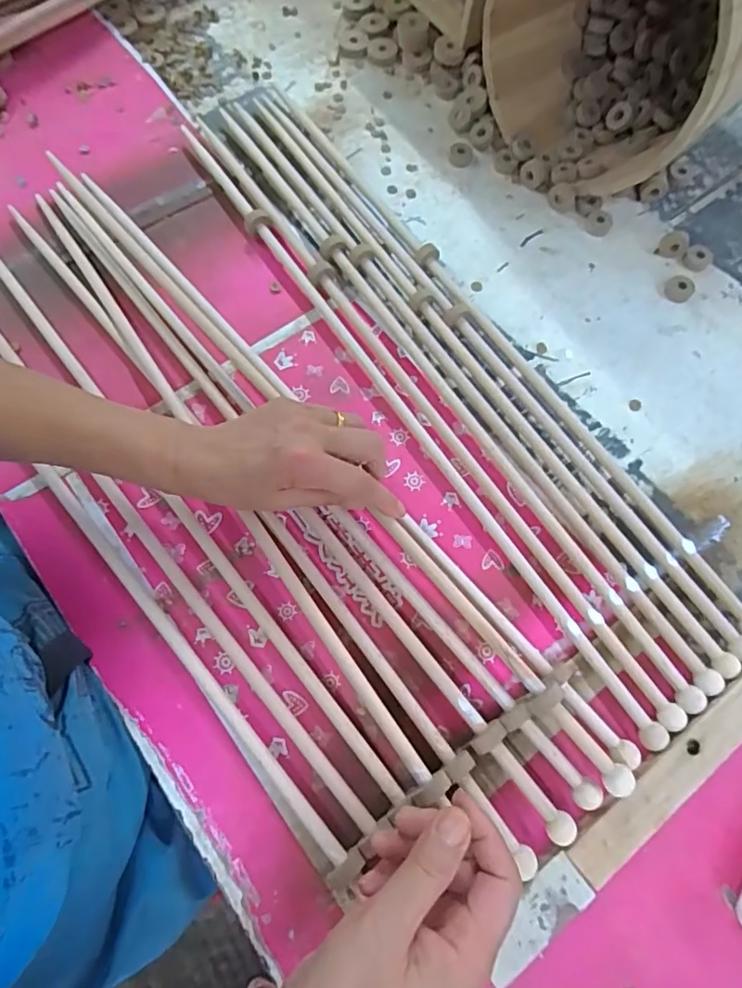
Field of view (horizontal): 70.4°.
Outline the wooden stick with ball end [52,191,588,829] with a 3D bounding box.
[{"bbox_3d":[-0.091,-0.030,0.432,0.015,0.022,0.698,-37,75,-12],"label":"wooden stick with ball end"}]

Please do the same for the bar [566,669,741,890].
[{"bbox_3d":[0.214,0.180,0.360,0.205,0.021,0.030,-36,75,-12],"label":"bar"}]

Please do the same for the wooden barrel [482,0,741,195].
[{"bbox_3d":[0.259,-0.441,0.481,0.226,0.225,0.228,-43,76,-14],"label":"wooden barrel"}]

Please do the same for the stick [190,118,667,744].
[{"bbox_3d":[0.014,-0.097,0.459,0.019,0.020,0.684,-32,74,-11],"label":"stick"}]

